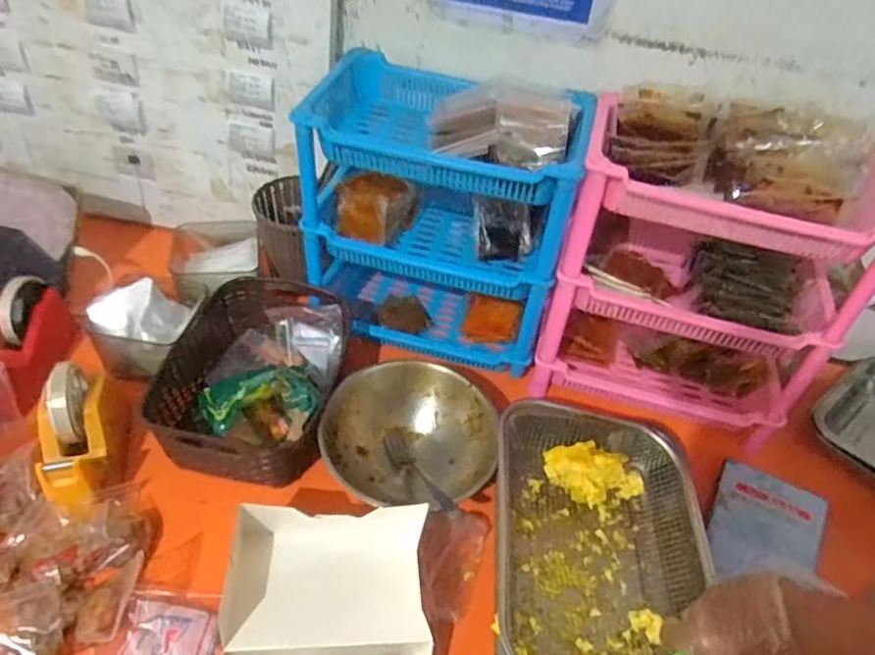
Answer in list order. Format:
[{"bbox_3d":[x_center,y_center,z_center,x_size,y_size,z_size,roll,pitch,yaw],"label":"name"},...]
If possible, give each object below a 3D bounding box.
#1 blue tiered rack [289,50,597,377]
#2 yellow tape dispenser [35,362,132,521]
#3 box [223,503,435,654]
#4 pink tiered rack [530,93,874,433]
[{"bbox_3d":[0.007,-0.128,0.785,0.304,0.337,0.182,16,44,9],"label":"blue tiered rack"},{"bbox_3d":[-0.372,0.113,0.645,0.073,0.101,0.156,-8,46,-16],"label":"yellow tape dispenser"},{"bbox_3d":[-0.096,0.277,0.545,0.178,0.078,0.226,-1,44,-9],"label":"box"},{"bbox_3d":[0.301,-0.062,0.750,0.306,0.346,0.195,17,44,10],"label":"pink tiered rack"}]

